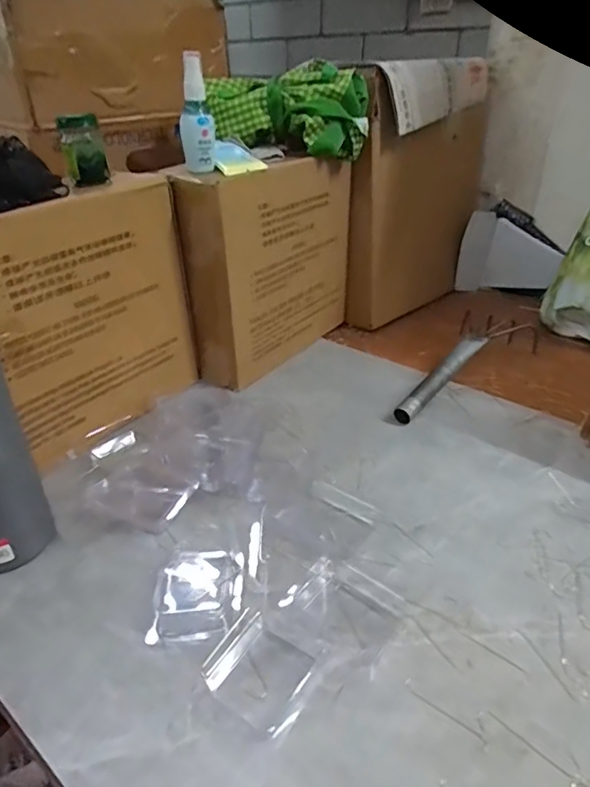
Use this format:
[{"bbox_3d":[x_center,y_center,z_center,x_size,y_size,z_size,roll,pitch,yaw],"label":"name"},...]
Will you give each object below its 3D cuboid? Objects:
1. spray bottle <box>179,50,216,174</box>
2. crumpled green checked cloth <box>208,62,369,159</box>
[{"bbox_3d":[-0.112,-0.315,0.615,0.039,0.114,0.035,-7,32,-8],"label":"spray bottle"},{"bbox_3d":[-0.008,-0.373,0.715,0.206,0.093,0.095,7,33,13],"label":"crumpled green checked cloth"}]

